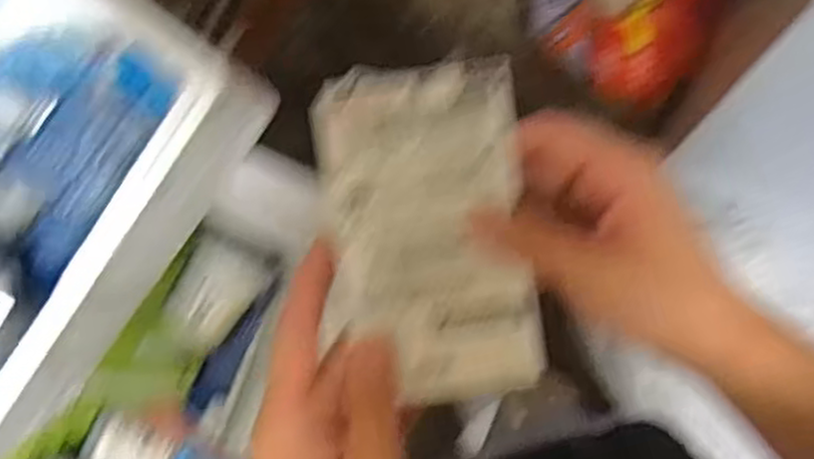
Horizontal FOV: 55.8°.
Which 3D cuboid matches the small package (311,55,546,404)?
[{"bbox_3d":[0.009,0.001,0.320,0.085,0.006,0.135,-4,92,-3],"label":"small package"}]

